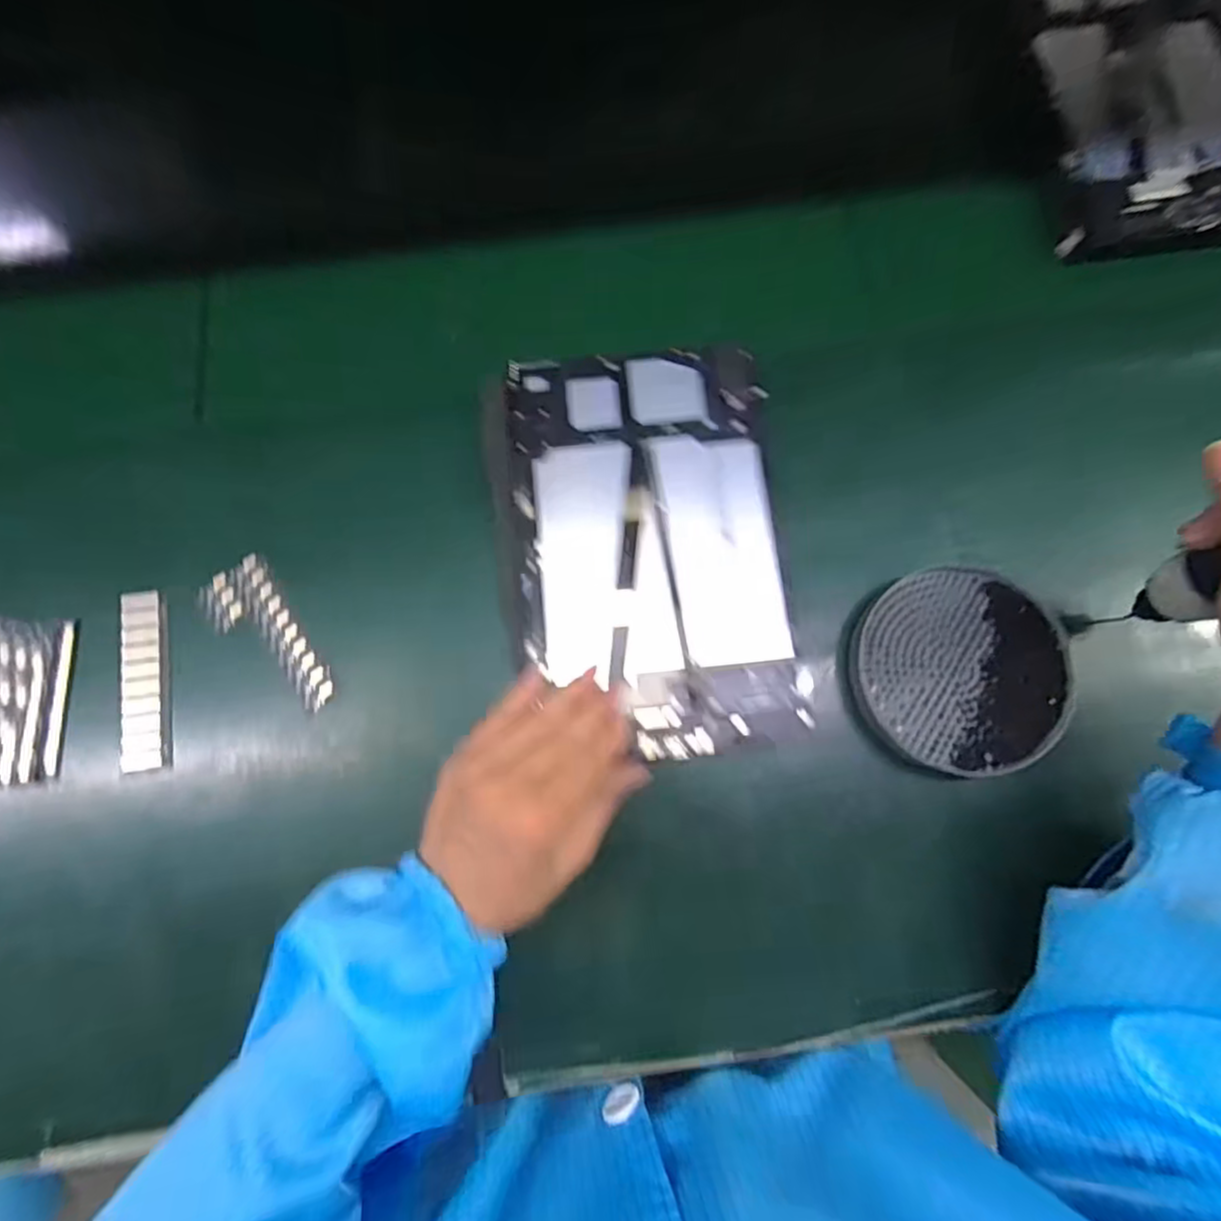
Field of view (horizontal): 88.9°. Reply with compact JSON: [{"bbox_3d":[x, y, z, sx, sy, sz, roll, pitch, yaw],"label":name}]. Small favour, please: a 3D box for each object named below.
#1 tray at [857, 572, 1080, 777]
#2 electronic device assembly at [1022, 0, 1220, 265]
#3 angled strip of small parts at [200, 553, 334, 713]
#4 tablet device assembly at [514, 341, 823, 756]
[{"bbox_3d":[0.198,0.033,0.355,0.109,0.023,0.109,0,79,1],"label":"tray"},{"bbox_3d":[0.366,-0.352,0.427,0.135,0.028,0.232,-6,79,0],"label":"electronic device assembly"},{"bbox_3d":[-0.197,0.015,0.361,0.040,0.004,0.099,-40,81,-6],"label":"angled strip of small parts"},{"bbox_3d":[0.023,-0.040,0.358,0.150,0.011,0.238,-7,79,0],"label":"tablet device assembly"}]

